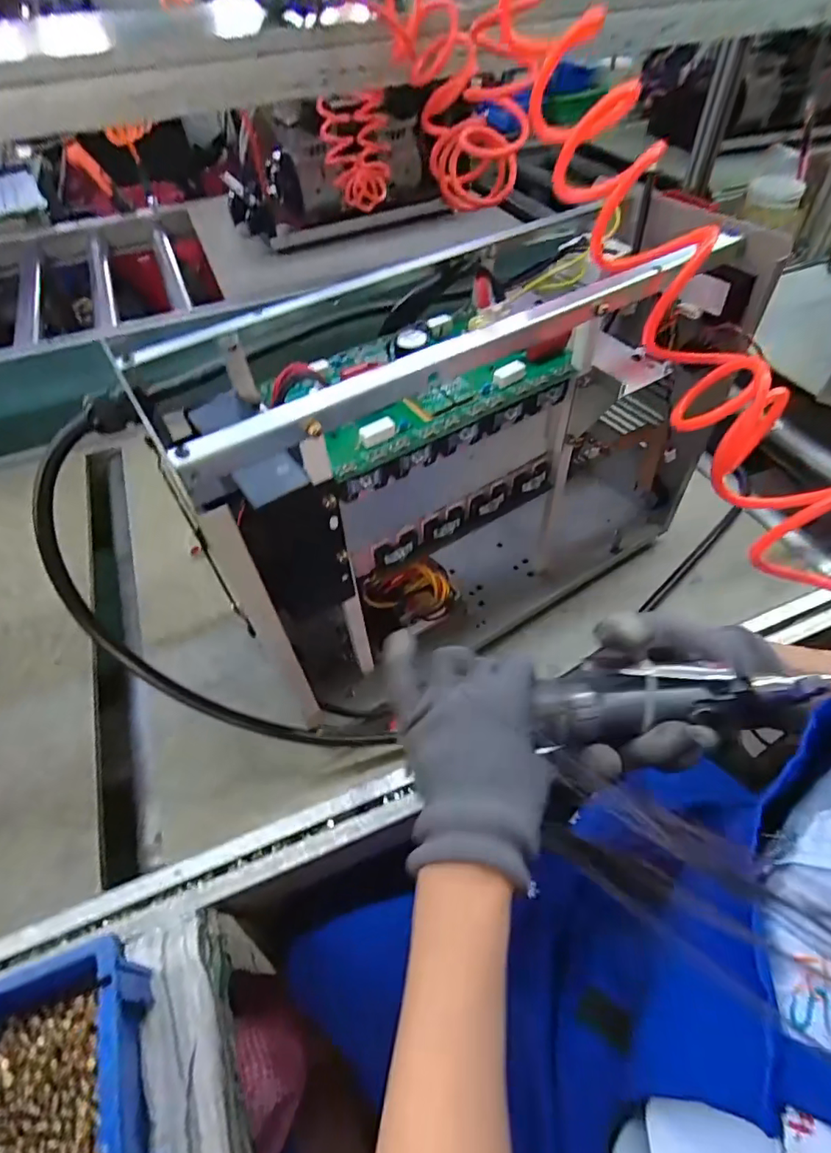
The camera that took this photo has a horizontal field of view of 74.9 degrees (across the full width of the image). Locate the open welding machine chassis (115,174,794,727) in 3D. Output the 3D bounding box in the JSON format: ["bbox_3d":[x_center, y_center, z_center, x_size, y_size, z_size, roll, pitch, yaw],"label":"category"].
[{"bbox_3d":[0.038,-0.112,0.493,0.440,0.302,0.233,-31,57,-20],"label":"open welding machine chassis"}]

